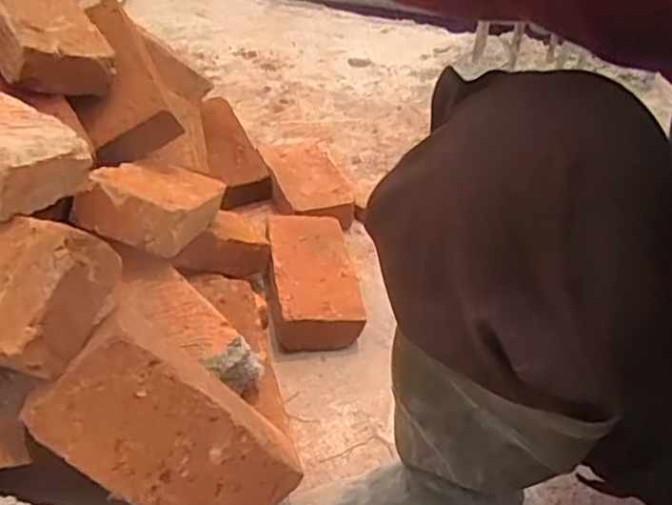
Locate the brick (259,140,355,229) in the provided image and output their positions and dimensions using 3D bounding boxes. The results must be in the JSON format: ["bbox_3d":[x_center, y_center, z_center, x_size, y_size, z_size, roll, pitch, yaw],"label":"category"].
[{"bbox_3d":[-0.051,-0.103,1.025,0.108,0.066,0.218,-8,40,-18],"label":"brick"}]

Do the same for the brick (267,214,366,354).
[{"bbox_3d":[-0.033,0.026,0.837,0.106,0.051,0.220,-1,38,-9],"label":"brick"}]

